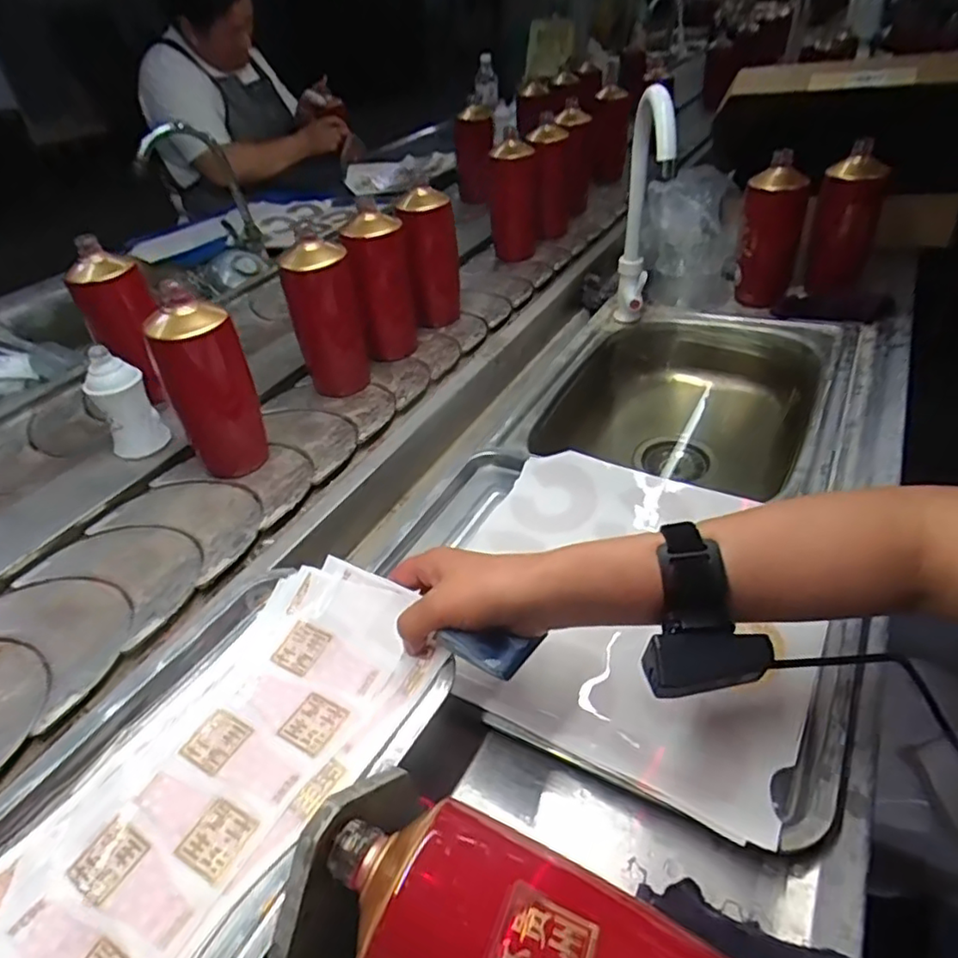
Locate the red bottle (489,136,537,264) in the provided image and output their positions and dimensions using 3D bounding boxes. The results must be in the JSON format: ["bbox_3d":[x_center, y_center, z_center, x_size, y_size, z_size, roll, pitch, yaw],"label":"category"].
[{"bbox_3d":[0.057,-0.464,1.038,0.077,0.178,0.060,-1,43,-2],"label":"red bottle"}]

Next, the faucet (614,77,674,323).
[{"bbox_3d":[0.205,-0.309,0.785,0.043,0.321,0.199,2,41,8],"label":"faucet"}]

